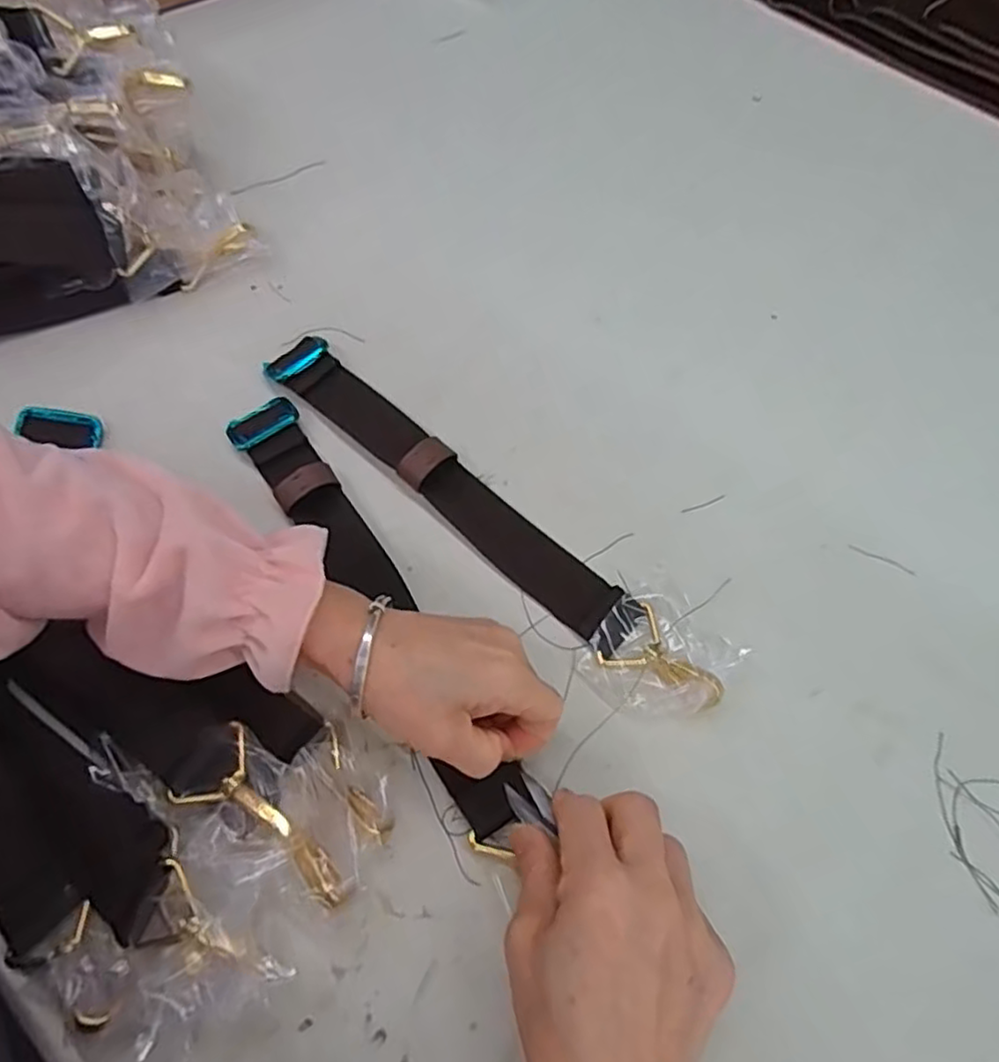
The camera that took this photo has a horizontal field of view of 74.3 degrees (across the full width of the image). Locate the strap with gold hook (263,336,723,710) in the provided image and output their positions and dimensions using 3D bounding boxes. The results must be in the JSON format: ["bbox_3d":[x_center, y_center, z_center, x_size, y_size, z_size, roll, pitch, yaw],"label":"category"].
[{"bbox_3d":[-0.014,-0.015,0.380,0.325,0.024,0.037,39,69,19],"label":"strap with gold hook"}]

